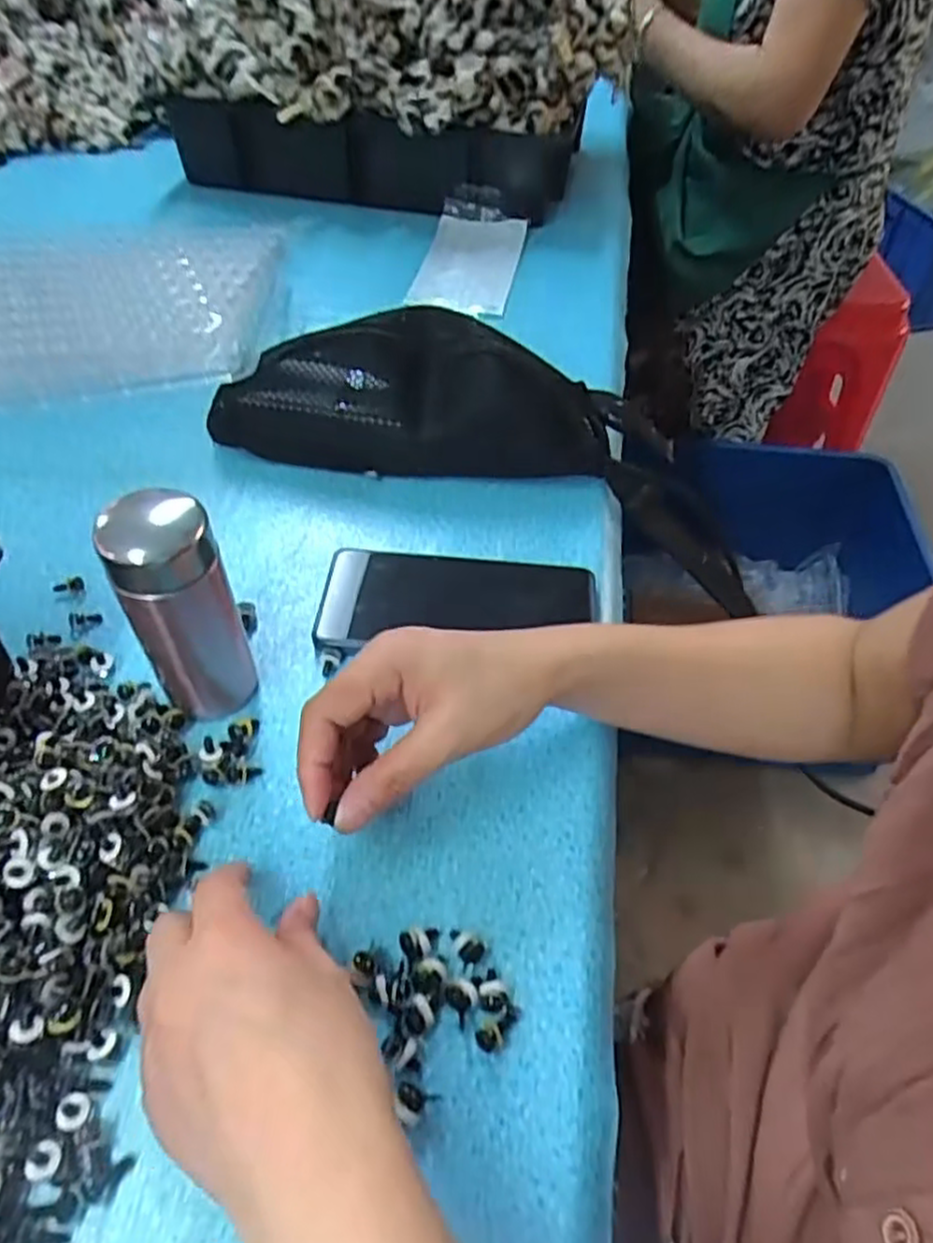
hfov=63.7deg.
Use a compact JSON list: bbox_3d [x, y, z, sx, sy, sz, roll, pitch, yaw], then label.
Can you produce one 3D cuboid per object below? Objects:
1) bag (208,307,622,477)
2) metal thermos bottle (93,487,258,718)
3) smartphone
[{"bbox_3d":[-0.027,-0.169,0.551,0.280,0.083,0.132,9,50,5],"label":"bag"},{"bbox_3d":[-0.142,-0.006,0.375,0.051,0.118,0.055,-20,54,-18],"label":"metal thermos bottle"},{"bbox_3d":[-0.004,-0.011,0.463,0.170,0.013,0.072,2,50,-1],"label":"smartphone"}]

